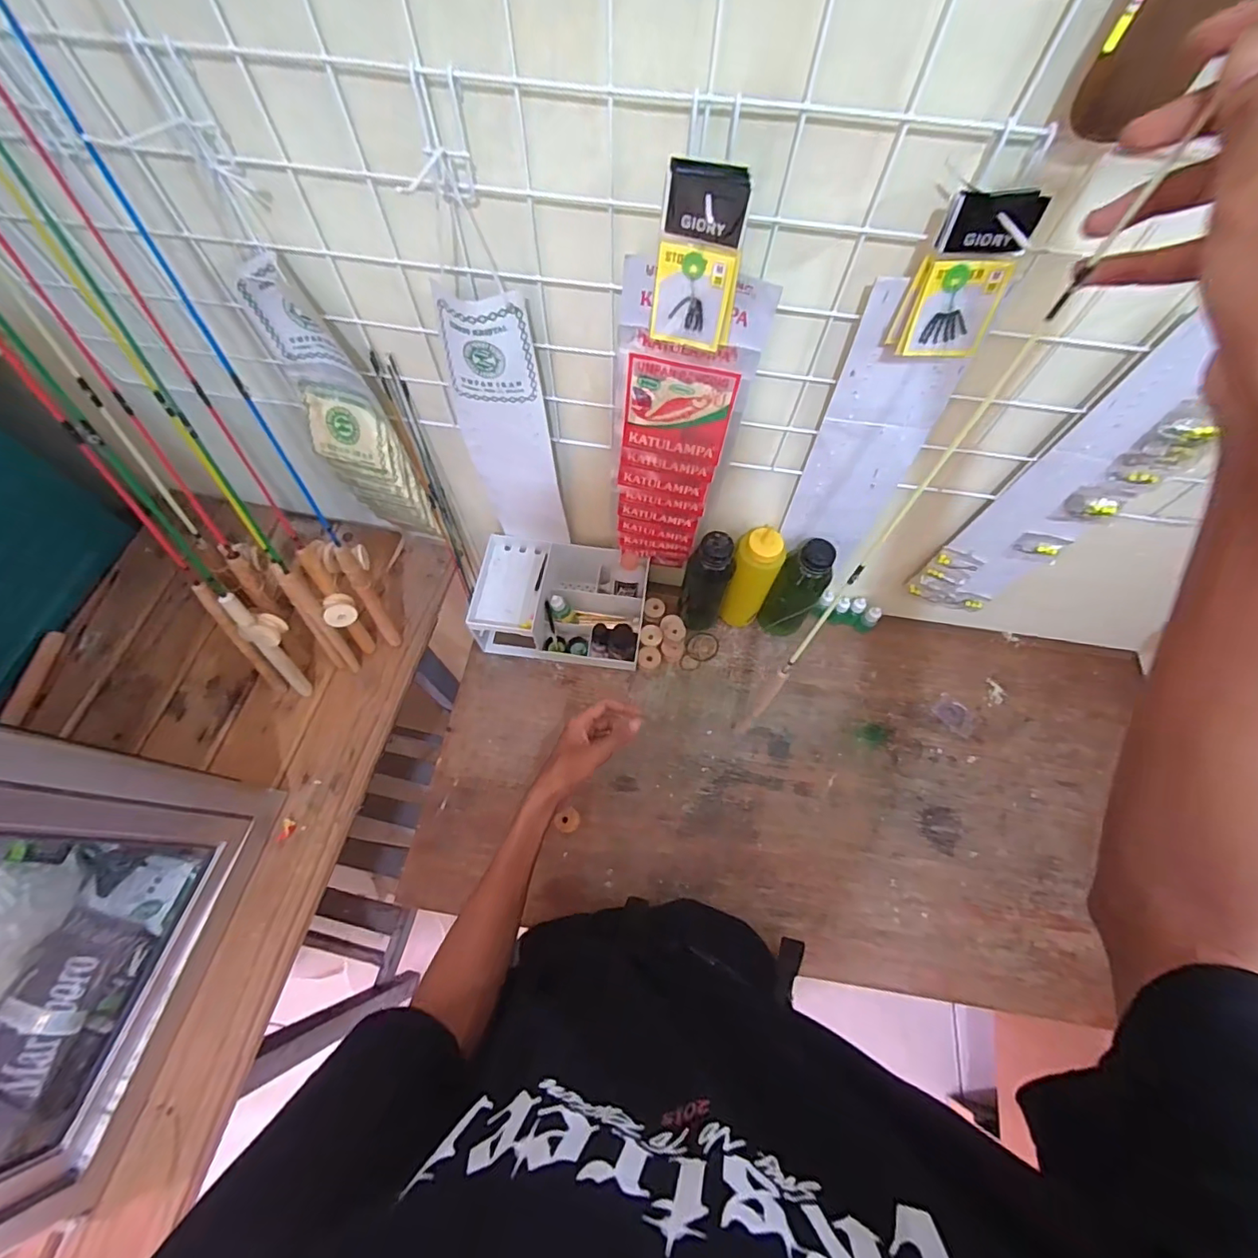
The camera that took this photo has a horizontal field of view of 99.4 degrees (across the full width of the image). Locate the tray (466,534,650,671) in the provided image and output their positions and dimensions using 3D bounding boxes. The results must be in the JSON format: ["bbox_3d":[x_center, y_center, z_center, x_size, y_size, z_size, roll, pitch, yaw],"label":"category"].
[{"bbox_3d":[-0.096,-0.037,0.772,0.230,0.102,0.147,7,65,2],"label":"tray"}]

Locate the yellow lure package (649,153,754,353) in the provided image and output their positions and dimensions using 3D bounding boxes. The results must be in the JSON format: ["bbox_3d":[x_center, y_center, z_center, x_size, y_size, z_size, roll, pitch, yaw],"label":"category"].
[{"bbox_3d":[0.046,-0.242,0.354,0.055,0.102,0.014,19,51,9],"label":"yellow lure package"}]

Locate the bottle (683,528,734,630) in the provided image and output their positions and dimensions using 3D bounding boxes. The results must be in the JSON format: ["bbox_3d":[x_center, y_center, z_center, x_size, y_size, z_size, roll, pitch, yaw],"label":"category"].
[{"bbox_3d":[0.109,-0.059,0.739,0.064,0.190,0.050,17,66,7],"label":"bottle"}]

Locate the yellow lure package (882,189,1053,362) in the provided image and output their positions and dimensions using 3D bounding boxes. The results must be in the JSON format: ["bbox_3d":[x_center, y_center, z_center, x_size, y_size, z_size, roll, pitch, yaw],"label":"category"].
[{"bbox_3d":[0.223,-0.234,0.357,0.058,0.095,0.020,8,54,6],"label":"yellow lure package"}]

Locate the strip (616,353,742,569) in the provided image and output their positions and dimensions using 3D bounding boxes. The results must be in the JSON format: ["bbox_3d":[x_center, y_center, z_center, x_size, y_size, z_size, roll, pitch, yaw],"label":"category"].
[{"bbox_3d":[0.041,-0.162,0.602,0.102,0.307,0.017,12,65,4],"label":"strip"}]

